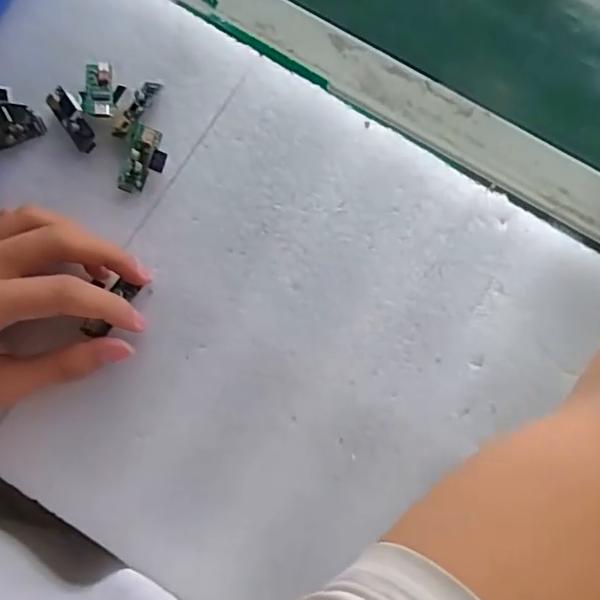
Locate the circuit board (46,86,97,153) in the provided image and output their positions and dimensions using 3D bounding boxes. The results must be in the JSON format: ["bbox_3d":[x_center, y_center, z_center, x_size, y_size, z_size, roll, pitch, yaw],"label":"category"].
[{"bbox_3d":[-0.129,-0.104,0.315,0.014,0.018,0.037,-35,83,-7],"label":"circuit board"}]

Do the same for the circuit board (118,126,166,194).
[{"bbox_3d":[-0.088,-0.081,0.315,0.025,0.011,0.038,10,80,1],"label":"circuit board"}]

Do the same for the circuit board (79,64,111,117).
[{"bbox_3d":[-0.117,-0.120,0.318,0.018,0.007,0.036,-3,80,-2],"label":"circuit board"}]

